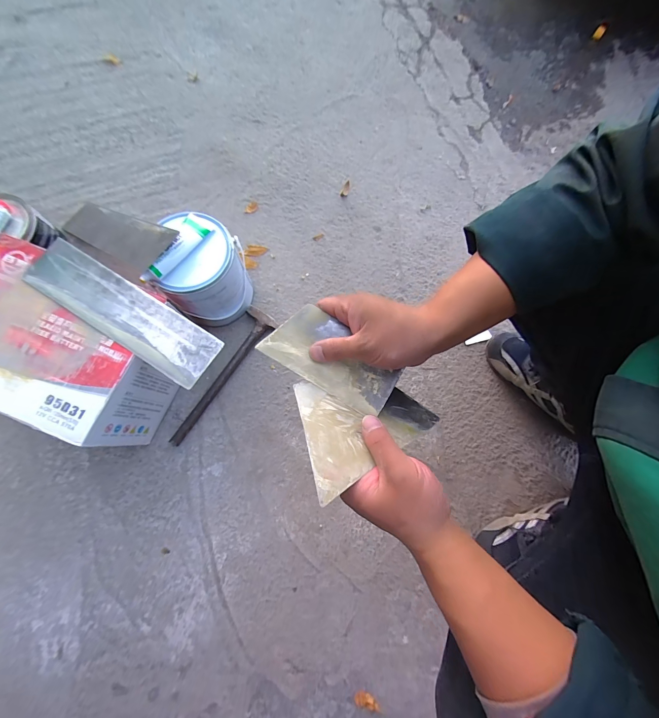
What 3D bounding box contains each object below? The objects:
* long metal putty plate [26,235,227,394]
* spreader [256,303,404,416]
[{"bbox_3d":[-0.327,-0.077,0.480,0.333,0.008,0.088,31,78,7],"label":"long metal putty plate"},{"bbox_3d":[0.004,-0.001,0.322,0.139,0.004,0.069,33,82,5],"label":"spreader"}]

